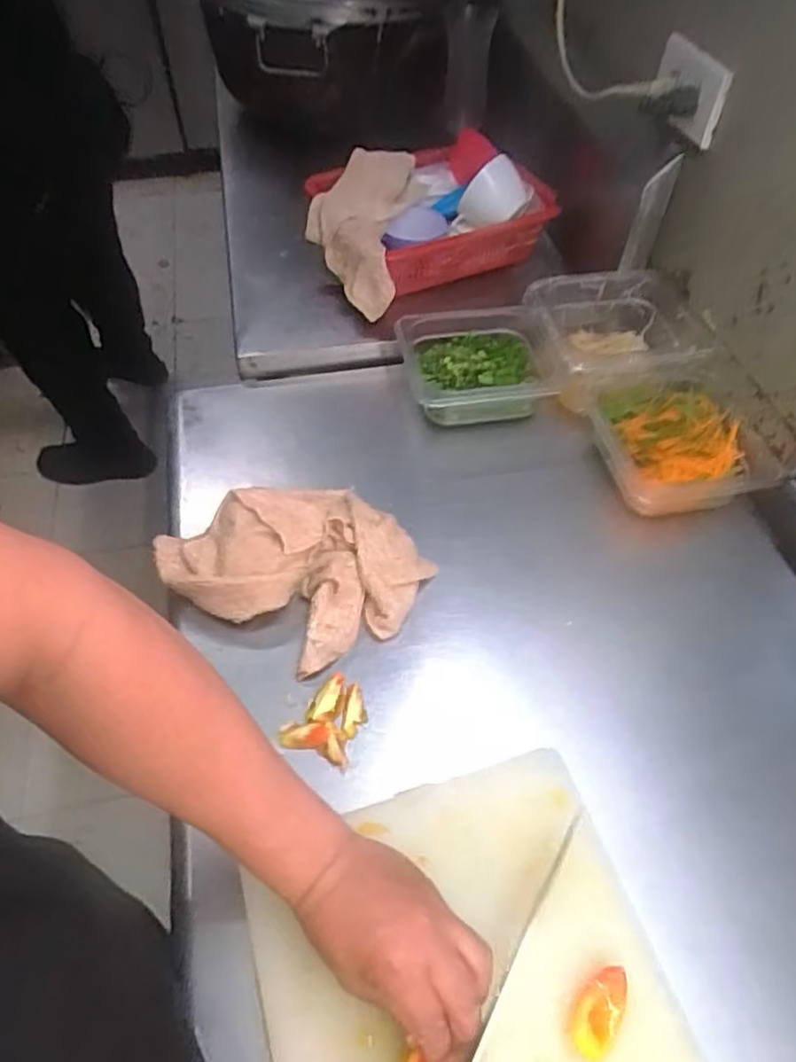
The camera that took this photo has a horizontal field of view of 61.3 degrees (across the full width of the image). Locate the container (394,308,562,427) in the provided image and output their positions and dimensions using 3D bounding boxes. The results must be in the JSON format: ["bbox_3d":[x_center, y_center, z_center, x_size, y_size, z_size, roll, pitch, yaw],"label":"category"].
[{"bbox_3d":[0.088,-0.184,0.770,0.168,0.069,0.153,-5,52,-6],"label":"container"}]

